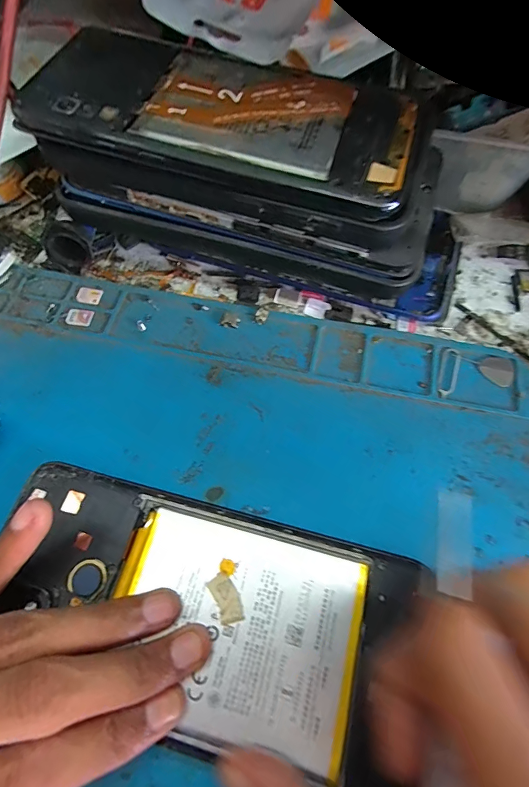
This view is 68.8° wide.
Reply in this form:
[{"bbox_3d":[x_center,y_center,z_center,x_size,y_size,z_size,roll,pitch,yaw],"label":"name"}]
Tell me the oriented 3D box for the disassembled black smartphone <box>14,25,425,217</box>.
[{"bbox_3d":[-0.015,-0.114,0.157,0.153,0.007,0.068,17,68,4],"label":"disassembled black smartphone"}]

